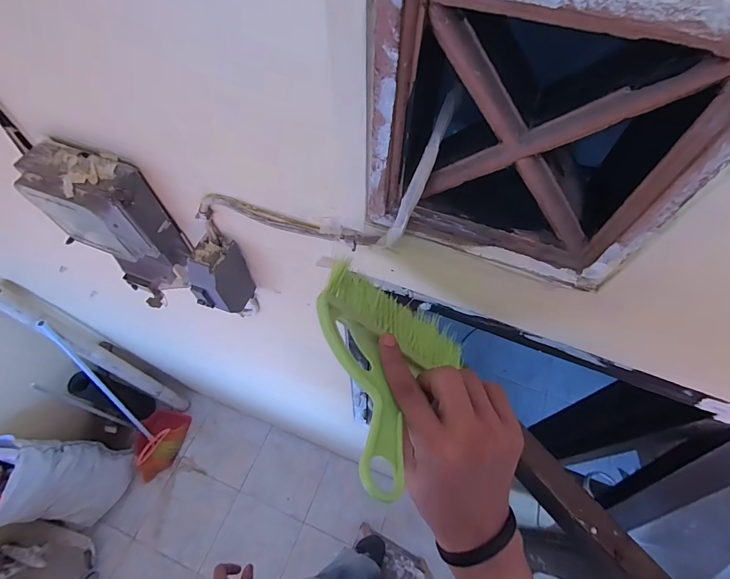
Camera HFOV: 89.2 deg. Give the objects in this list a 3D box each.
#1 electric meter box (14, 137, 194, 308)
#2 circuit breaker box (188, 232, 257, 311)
[{"bbox_3d":[-0.325,-0.075,0.492,0.135,0.214,0.079,18,61,11],"label":"electric meter box"},{"bbox_3d":[-0.199,-0.013,0.510,0.045,0.116,0.072,15,60,9],"label":"circuit breaker box"}]

